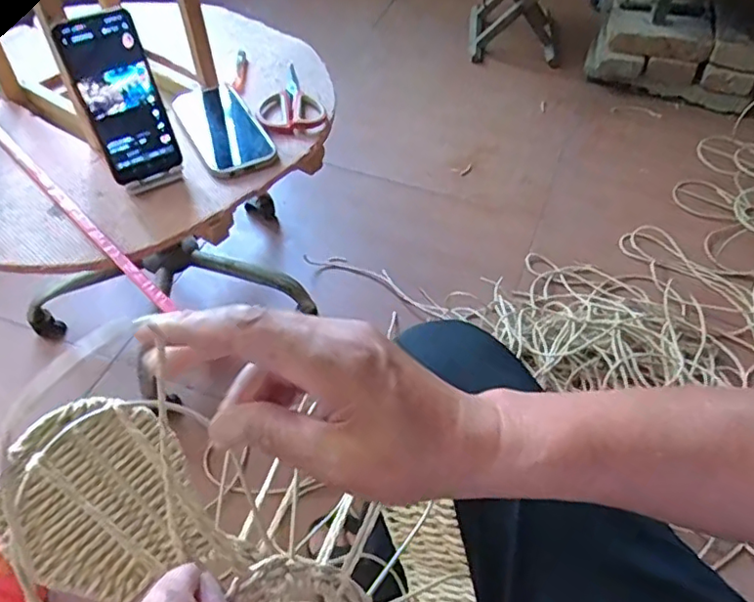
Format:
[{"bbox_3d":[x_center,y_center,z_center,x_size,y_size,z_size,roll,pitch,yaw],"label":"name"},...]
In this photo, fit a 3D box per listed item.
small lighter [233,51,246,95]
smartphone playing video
[{"bbox_3d":[-0.186,-0.313,0.817,0.014,0.007,0.093,-3,53,-2],"label":"small lighter"},{"bbox_3d":[-0.261,-0.206,0.615,0.076,0.165,0.011,-26,37,-18],"label":"smartphone playing video"}]

